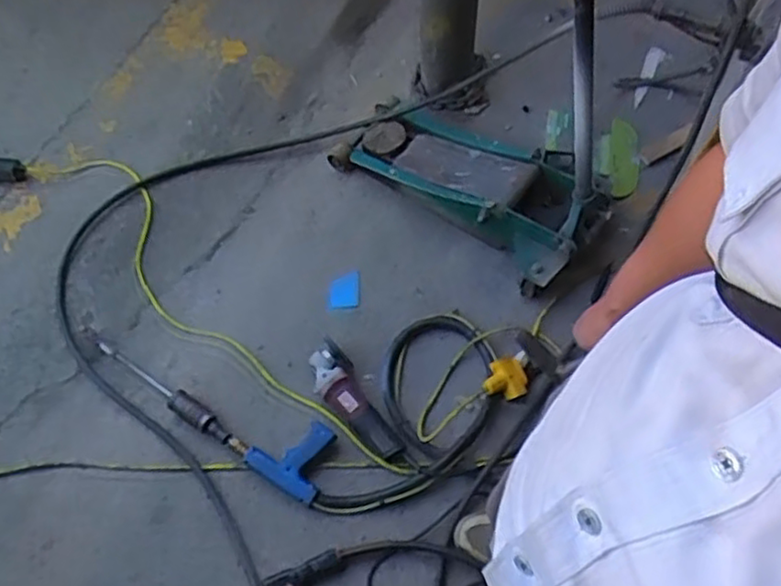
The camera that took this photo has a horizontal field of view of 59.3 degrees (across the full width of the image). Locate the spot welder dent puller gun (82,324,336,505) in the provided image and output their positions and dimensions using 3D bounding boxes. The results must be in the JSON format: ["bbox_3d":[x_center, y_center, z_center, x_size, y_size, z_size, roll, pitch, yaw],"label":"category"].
[{"bbox_3d":[-0.382,0.206,1.399,0.617,0.056,0.143,27,67,16],"label":"spot welder dent puller gun"}]

